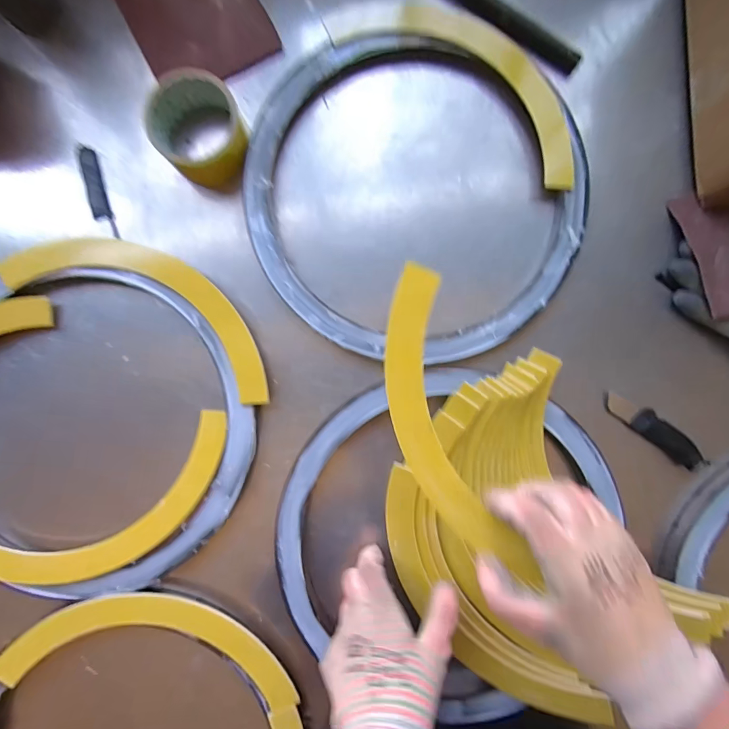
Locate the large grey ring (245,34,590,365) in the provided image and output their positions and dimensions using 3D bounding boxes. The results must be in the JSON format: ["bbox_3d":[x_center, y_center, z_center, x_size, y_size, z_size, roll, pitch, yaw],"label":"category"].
[{"bbox_3d":[0.042,-0.163,0.403,0.336,0.016,0.309,0,88,-1],"label":"large grey ring"}]

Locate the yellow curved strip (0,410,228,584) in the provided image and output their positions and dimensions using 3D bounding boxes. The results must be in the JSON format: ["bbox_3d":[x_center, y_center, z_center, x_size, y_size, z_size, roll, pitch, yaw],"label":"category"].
[{"bbox_3d":[-0.245,0.147,0.392,0.273,0.010,0.094,-27,91,-3],"label":"yellow curved strip"}]

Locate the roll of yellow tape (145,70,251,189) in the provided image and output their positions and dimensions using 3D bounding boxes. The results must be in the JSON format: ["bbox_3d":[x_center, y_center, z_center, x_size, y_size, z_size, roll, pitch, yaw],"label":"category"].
[{"bbox_3d":[-0.159,-0.226,0.392,0.085,0.040,0.094,-26,89,-1],"label":"roll of yellow tape"}]

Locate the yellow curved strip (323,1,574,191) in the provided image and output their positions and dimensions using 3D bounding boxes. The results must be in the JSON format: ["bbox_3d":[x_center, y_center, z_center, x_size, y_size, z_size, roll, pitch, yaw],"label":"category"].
[{"bbox_3d":[0.103,-0.286,0.402,0.280,0.021,0.094,33,88,0],"label":"yellow curved strip"}]

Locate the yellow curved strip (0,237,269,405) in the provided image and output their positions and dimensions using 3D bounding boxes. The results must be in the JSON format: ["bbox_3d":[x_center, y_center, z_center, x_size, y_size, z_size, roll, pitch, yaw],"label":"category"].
[{"bbox_3d":[-0.208,-0.062,0.399,0.279,0.010,0.092,27,88,0],"label":"yellow curved strip"}]

